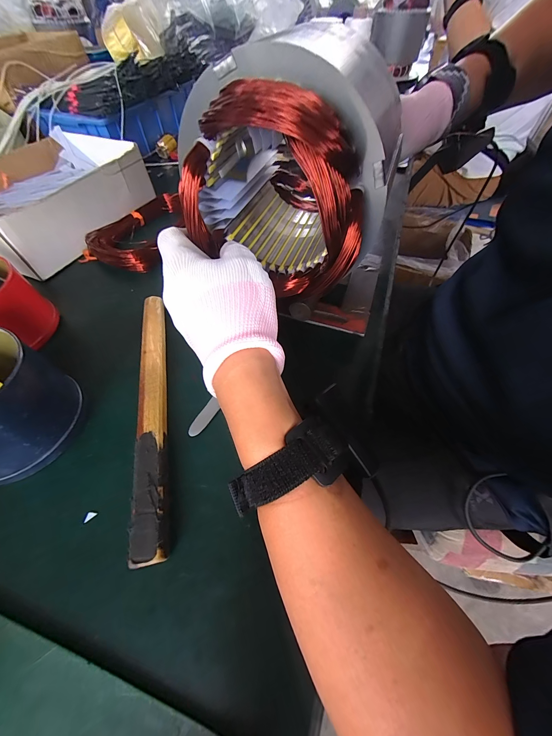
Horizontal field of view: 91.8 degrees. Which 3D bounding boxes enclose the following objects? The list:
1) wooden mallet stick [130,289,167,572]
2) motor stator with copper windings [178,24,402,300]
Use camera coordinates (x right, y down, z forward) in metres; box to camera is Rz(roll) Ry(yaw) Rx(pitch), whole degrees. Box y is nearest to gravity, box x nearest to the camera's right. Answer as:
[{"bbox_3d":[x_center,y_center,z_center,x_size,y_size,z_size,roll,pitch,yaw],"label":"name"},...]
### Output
[{"bbox_3d":[-0.111,0.024,0.239,0.021,0.019,0.250,-11,57,-8],"label":"wooden mallet stick"},{"bbox_3d":[0.018,-0.156,0.211,0.139,0.126,0.145,20,61,10],"label":"motor stator with copper windings"}]

